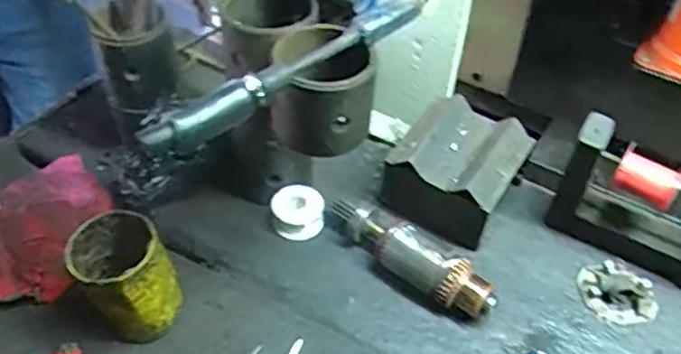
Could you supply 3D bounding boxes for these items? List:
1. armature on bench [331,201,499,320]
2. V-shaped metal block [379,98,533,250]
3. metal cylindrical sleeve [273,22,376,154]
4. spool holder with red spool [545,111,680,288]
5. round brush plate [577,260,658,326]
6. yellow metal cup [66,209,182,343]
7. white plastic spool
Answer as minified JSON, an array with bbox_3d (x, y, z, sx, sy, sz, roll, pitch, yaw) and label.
[{"bbox_3d":[0.066,0.080,0.658,0.182,0.050,0.042,32,53,26],"label":"armature on bench"},{"bbox_3d":[0.121,-0.001,0.708,0.116,0.091,0.135,30,52,24],"label":"V-shaped metal block"},{"bbox_3d":[-0.012,-0.075,0.573,0.084,0.079,0.087,1,46,-1],"label":"metal cylindrical sleeve"},{"bbox_3d":[0.293,0.039,0.645,0.171,0.147,0.048,34,54,27],"label":"spool holder with red spool"},{"bbox_3d":[0.276,0.111,0.660,0.067,0.020,0.066,1,46,-1],"label":"round brush plate"},{"bbox_3d":[-0.193,0.093,0.607,0.078,0.114,0.076,1,46,-1],"label":"yellow metal cup"},{"bbox_3d":[-0.045,0.039,0.707,0.056,0.037,0.046,-4,46,-6],"label":"white plastic spool"}]

